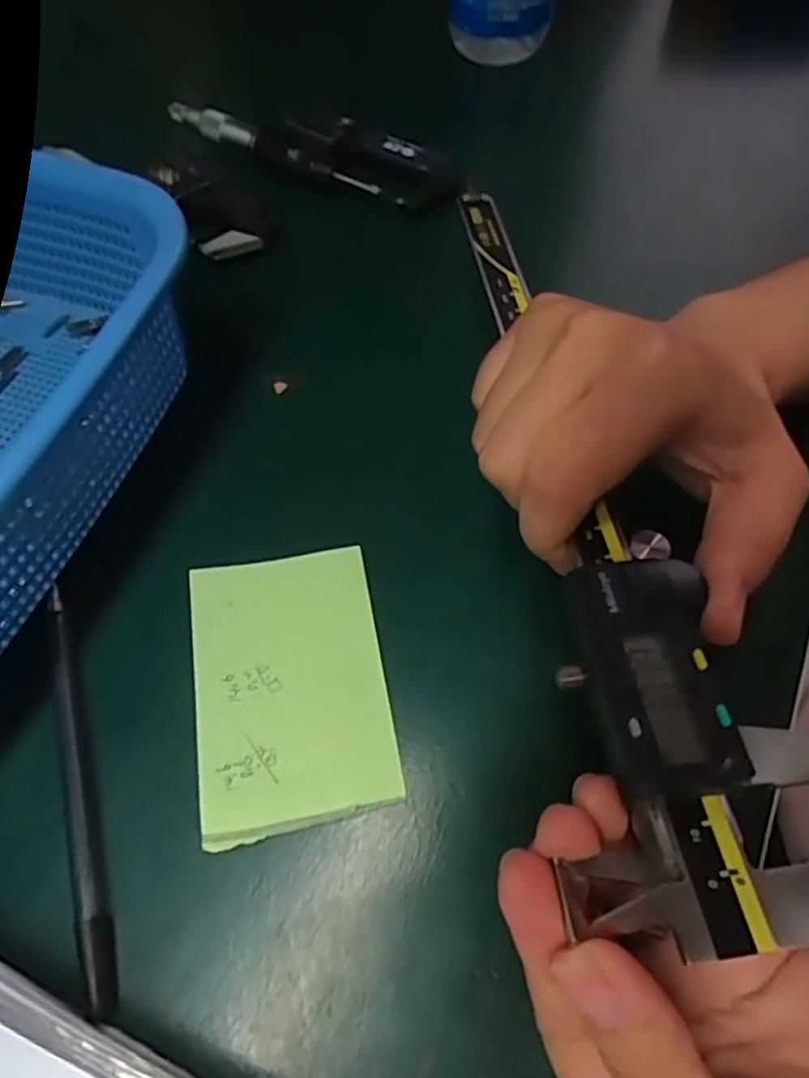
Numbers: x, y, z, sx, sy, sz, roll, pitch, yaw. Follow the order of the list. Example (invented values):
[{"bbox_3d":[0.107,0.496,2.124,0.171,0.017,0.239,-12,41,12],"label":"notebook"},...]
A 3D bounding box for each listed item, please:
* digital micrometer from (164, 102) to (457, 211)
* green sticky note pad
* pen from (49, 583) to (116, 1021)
[{"bbox_3d":[-0.056,-0.229,0.383,0.172,0.023,0.047,18,62,11],"label":"digital micrometer"},{"bbox_3d":[-0.041,0.050,0.232,0.066,0.011,0.096,-11,60,-5],"label":"green sticky note pad"},{"bbox_3d":[-0.109,0.079,0.214,0.008,0.014,0.136,-19,61,-10],"label":"pen"}]

